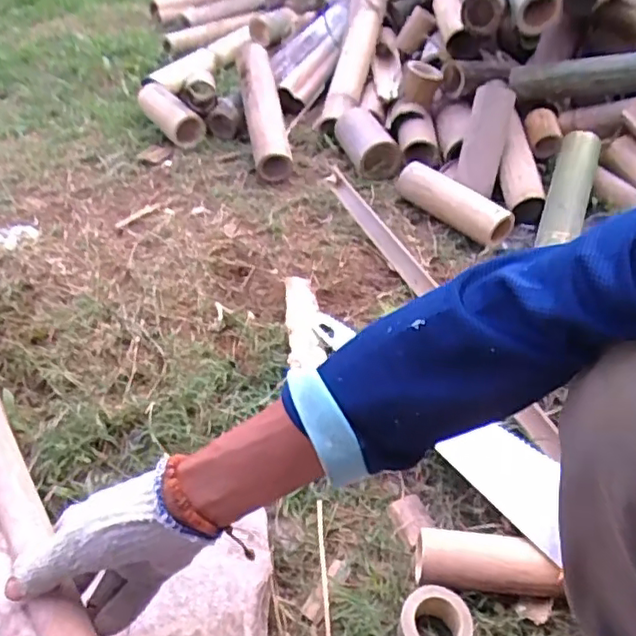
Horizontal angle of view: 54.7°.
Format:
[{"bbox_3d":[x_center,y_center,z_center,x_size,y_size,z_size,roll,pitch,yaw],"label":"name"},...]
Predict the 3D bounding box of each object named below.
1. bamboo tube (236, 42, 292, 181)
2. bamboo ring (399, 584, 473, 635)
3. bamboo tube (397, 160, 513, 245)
[{"bbox_3d":[-0.108,-0.421,1.180,0.070,0.068,0.389,-9,57,-7],"label":"bamboo tube"},{"bbox_3d":[0.114,0.302,0.596,0.066,0.044,0.064,-3,39,2],"label":"bamboo ring"},{"bbox_3d":[0.208,-0.190,0.965,0.043,0.051,0.204,-33,47,-31],"label":"bamboo tube"}]

